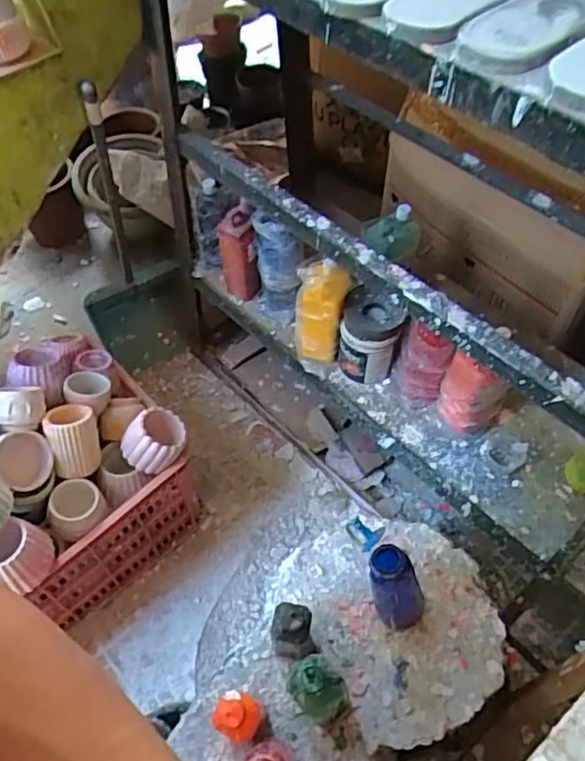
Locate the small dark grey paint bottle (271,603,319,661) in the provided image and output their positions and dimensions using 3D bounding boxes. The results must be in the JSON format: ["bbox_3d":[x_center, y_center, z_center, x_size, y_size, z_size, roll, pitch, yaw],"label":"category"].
[{"bbox_3d":[0.000,0.348,0.864,0.056,0.138,0.052,-3,55,-2],"label":"small dark grey paint bottle"}]

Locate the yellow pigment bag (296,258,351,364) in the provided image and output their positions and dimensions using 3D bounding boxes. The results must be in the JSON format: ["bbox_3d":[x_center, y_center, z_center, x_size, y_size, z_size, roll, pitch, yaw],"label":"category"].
[{"bbox_3d":[0.053,-0.122,1.187,0.097,0.218,0.060,11,56,8],"label":"yellow pigment bag"}]

